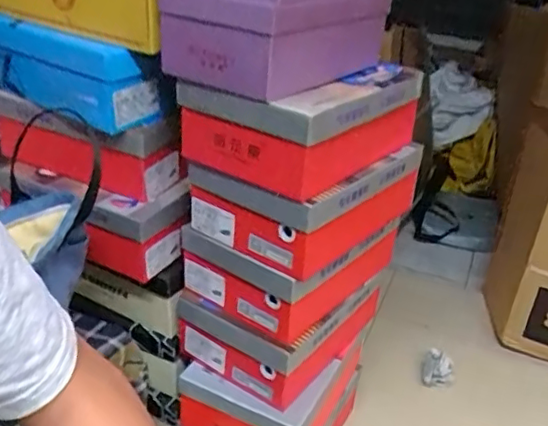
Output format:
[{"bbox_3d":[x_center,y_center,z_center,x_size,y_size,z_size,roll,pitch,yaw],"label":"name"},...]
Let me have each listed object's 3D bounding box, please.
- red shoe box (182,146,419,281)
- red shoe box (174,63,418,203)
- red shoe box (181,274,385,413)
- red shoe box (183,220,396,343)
[{"bbox_3d":[0.047,-0.037,0.859,0.206,0.125,0.253,29,36,36],"label":"red shoe box"},{"bbox_3d":[0.044,-0.134,0.806,0.227,0.114,0.246,26,34,33],"label":"red shoe box"},{"bbox_3d":[0.015,0.159,0.958,0.207,0.110,0.257,25,34,32],"label":"red shoe box"},{"bbox_3d":[0.026,0.060,0.924,0.211,0.106,0.266,25,34,32],"label":"red shoe box"}]

